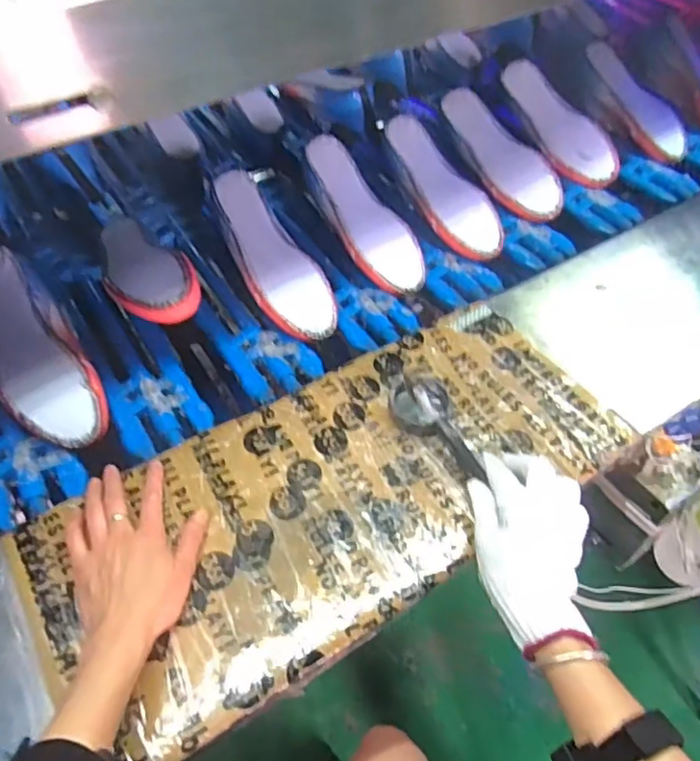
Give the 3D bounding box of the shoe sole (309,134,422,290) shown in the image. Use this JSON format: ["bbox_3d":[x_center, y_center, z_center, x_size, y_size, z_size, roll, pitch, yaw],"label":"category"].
[{"bbox_3d":[0.014,-0.222,0.778,0.079,0.029,0.244,-27,79,-22],"label":"shoe sole"}]

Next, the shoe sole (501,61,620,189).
[{"bbox_3d":[0.322,-0.398,0.925,0.077,0.023,0.233,-38,83,5],"label":"shoe sole"}]

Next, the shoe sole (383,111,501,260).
[{"bbox_3d":[0.128,-0.273,0.833,0.080,0.032,0.242,-25,75,-21],"label":"shoe sole"}]

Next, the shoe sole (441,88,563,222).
[{"bbox_3d":[0.219,-0.337,0.881,0.081,0.040,0.247,-28,76,-23],"label":"shoe sole"}]

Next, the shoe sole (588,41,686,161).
[{"bbox_3d":[0.482,-0.471,0.997,0.084,0.029,0.231,-33,86,-26],"label":"shoe sole"}]

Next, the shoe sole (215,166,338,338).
[{"bbox_3d":[-0.096,-0.154,0.723,0.081,0.019,0.235,-28,81,-23],"label":"shoe sole"}]

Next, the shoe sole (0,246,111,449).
[{"bbox_3d":[-0.336,-0.038,0.629,0.088,0.025,0.238,-27,79,-22],"label":"shoe sole"}]

